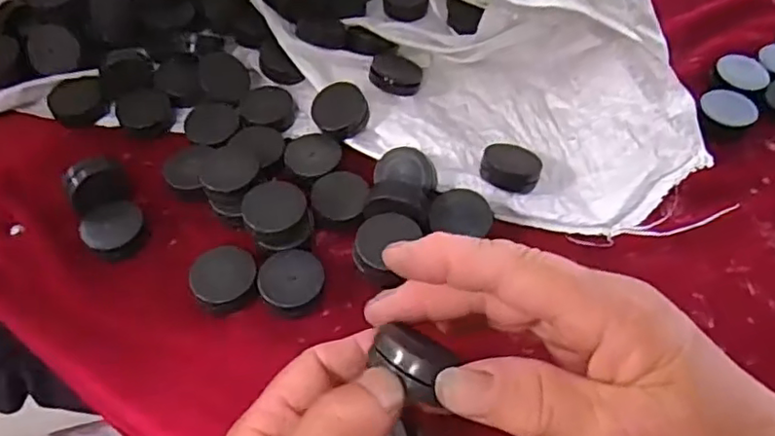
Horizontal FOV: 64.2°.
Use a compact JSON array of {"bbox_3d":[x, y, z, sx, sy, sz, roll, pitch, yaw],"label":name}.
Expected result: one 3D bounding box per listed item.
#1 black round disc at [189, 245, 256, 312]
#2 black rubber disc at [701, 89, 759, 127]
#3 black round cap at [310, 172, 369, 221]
[{"bbox_3d":[-0.083,0.031,0.313,0.032,0.007,0.035,0,53,0],"label":"black round disc"},{"bbox_3d":[0.211,-0.068,0.381,0.031,0.004,0.024,9,69,12],"label":"black rubber disc"},{"bbox_3d":[-0.026,-0.011,0.336,0.030,0.009,0.031,-6,53,-4],"label":"black round cap"}]

